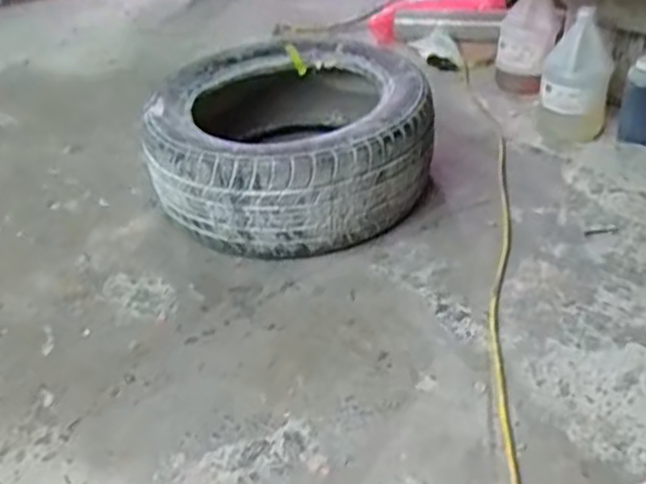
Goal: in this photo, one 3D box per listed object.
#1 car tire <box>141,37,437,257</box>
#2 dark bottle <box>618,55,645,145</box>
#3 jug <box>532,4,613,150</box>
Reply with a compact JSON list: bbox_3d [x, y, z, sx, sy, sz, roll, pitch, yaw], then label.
[{"bbox_3d":[-0.083,-0.234,1.485,0.574,0.238,0.617,-13,38,-9],"label":"car tire"},{"bbox_3d":[0.753,-0.327,1.550,0.101,0.182,0.080,10,40,20],"label":"dark bottle"},{"bbox_3d":[0.604,-0.390,1.583,0.160,0.275,0.137,9,40,19],"label":"jug"}]

